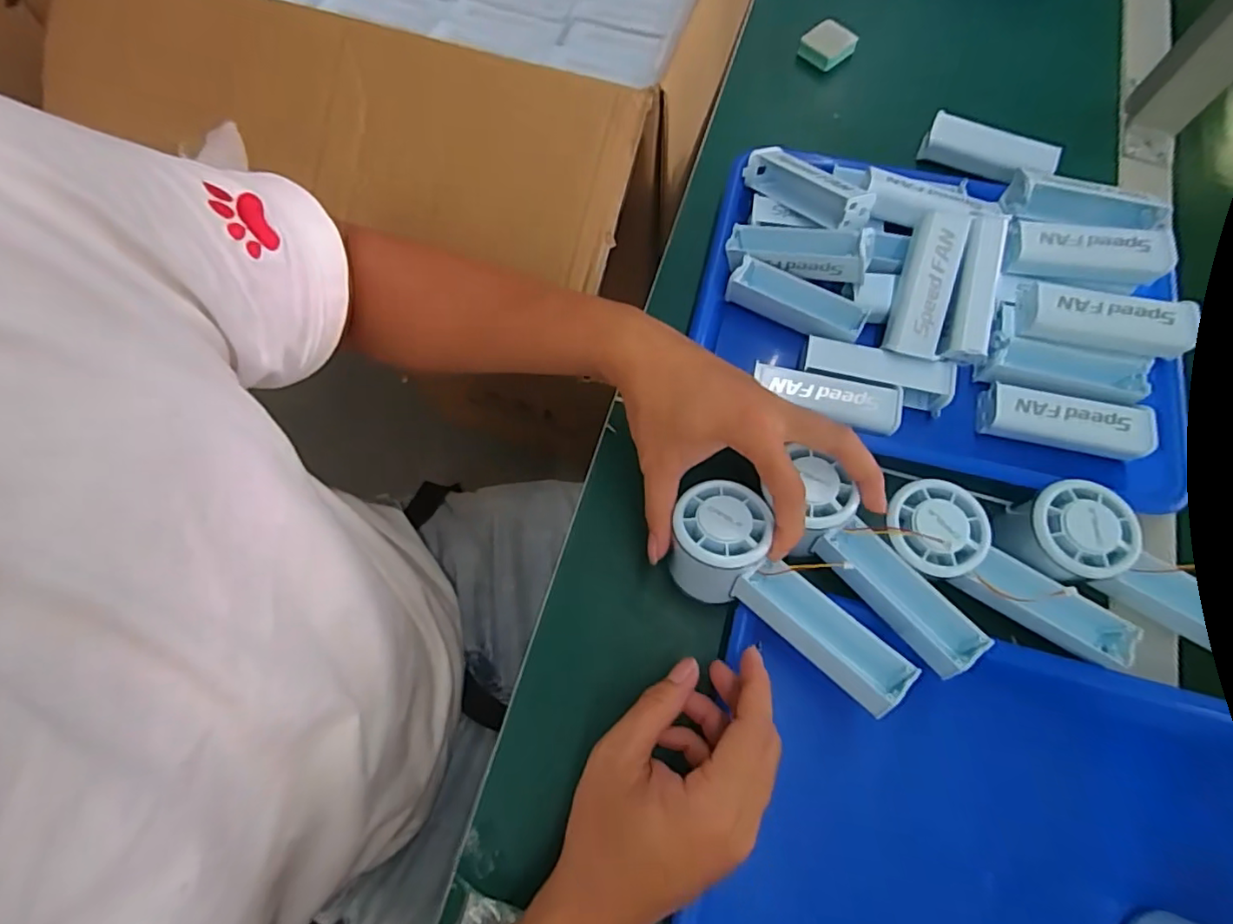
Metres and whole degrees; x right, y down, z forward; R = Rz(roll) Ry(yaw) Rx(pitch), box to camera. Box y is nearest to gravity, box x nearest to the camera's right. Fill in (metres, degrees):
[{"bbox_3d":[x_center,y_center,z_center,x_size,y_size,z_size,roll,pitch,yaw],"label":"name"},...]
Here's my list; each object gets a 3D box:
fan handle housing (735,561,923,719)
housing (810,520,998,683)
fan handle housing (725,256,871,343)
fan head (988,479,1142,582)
[{"bbox_3d":[0.113,0.093,0.321,0.097,0.024,0.031,38,75,27],"label":"fan handle housing"},{"bbox_3d":[0.161,0.074,0.331,0.031,0.023,0.096,-39,75,-12],"label":"housing"},{"bbox_3d":[0.133,-0.118,0.434,0.099,0.025,0.028,29,73,10],"label":"fan handle housing"},{"bbox_3d":[0.272,0.043,0.353,0.058,0.046,0.055,0,71,0],"label":"fan head"}]

